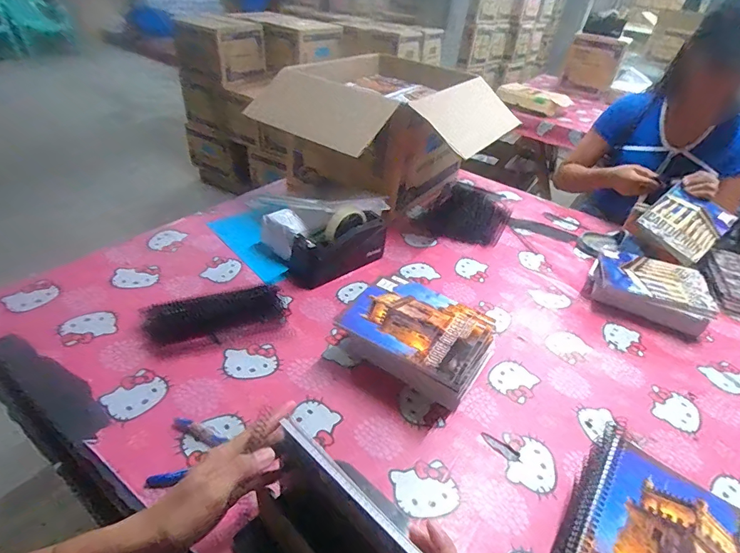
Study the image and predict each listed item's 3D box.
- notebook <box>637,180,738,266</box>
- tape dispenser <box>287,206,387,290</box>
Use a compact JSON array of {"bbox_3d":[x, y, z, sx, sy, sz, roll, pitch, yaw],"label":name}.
[{"bbox_3d":[0.718,-0.123,0.970,0.182,0.025,0.147,-37,69,-19],"label":"notebook"},{"bbox_3d":[-0.064,-0.063,0.851,0.210,0.112,0.070,-23,46,-33],"label":"tape dispenser"}]

